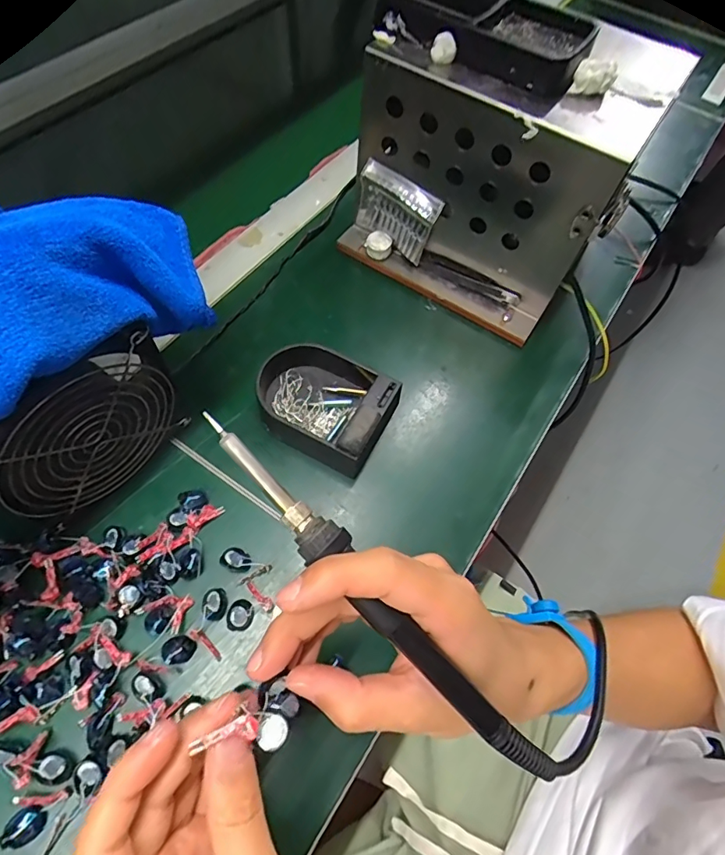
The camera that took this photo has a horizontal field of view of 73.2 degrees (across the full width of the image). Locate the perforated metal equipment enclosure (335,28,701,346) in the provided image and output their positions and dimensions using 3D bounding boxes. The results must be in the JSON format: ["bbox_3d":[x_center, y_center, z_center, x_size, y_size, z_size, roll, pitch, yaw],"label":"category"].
[{"bbox_3d":[0.104,-0.212,0.403,0.199,0.181,0.141,30,63,12],"label":"perforated metal equipment enclosure"}]

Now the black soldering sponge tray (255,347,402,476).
[{"bbox_3d":[-0.032,-0.022,0.374,0.110,0.038,0.082,28,63,11],"label":"black soldering sponge tray"}]

